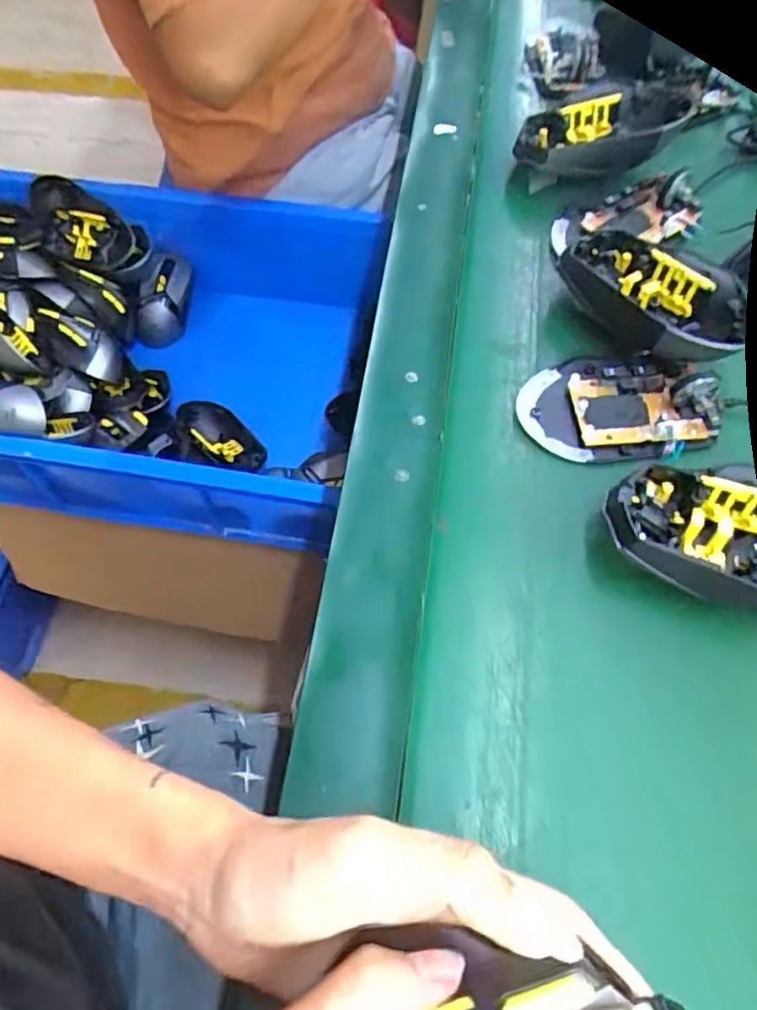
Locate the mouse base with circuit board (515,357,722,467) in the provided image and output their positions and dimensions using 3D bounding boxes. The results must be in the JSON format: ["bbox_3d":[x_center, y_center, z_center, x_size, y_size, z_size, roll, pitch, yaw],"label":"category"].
[{"bbox_3d":[0.134,-0.058,0.350,0.104,0.026,0.065,6,64,4],"label":"mouse base with circuit board"}]

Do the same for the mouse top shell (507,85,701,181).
[{"bbox_3d":[0.161,-0.265,0.449,0.123,0.045,0.062,-13,63,-6],"label":"mouse top shell"}]

